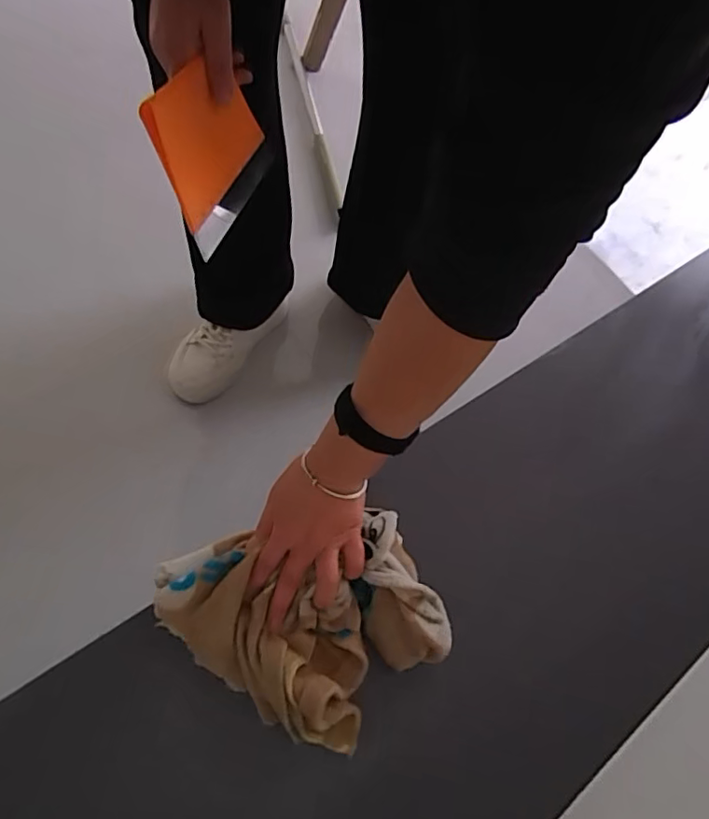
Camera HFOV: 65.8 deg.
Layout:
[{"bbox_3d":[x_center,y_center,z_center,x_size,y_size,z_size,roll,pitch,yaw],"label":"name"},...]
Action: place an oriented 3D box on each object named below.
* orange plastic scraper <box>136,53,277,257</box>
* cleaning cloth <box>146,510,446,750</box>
[{"bbox_3d":[-0.126,-0.234,0.488,0.011,0.122,0.155,4,51,21],"label":"orange plastic scraper"},{"bbox_3d":[-0.039,0.172,0.491,0.202,0.037,0.214,-41,74,-18],"label":"cleaning cloth"}]

